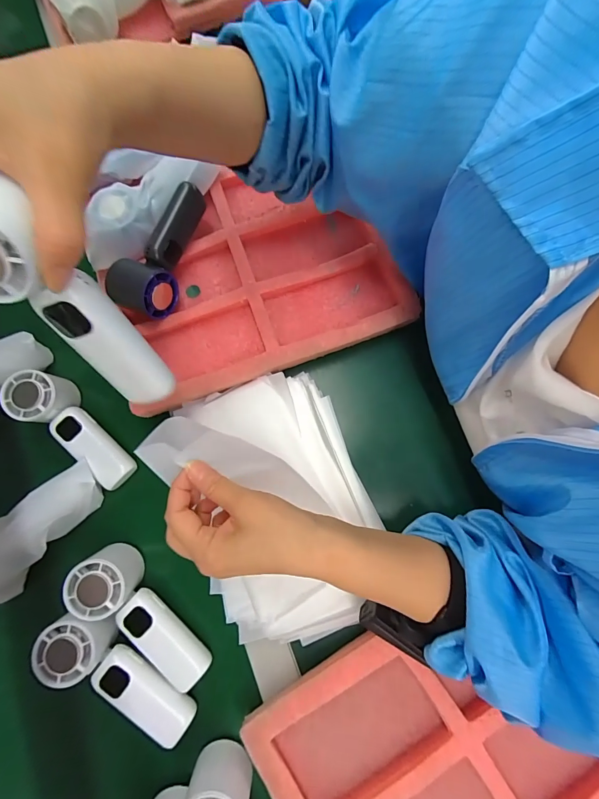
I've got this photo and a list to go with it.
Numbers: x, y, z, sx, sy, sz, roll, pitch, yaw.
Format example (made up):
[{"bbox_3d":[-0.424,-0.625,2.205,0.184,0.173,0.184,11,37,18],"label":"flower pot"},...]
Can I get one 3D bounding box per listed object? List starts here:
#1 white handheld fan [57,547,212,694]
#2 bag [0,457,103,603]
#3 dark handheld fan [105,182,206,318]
[{"bbox_3d":[-0.154,0.212,0.349,0.156,0.056,0.050,40,82,12],"label":"white handheld fan"},{"bbox_3d":[-0.287,0.146,0.366,0.195,0.056,0.067,-39,77,-5],"label":"bag"},{"bbox_3d":[-0.158,-0.171,0.412,0.070,0.053,0.153,21,79,9],"label":"dark handheld fan"}]

